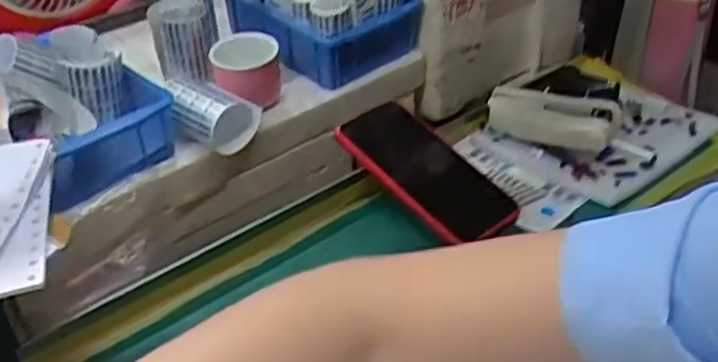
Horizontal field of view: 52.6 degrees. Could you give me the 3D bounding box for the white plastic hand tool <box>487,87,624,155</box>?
[{"bbox_3d":[0.181,-0.061,0.680,0.115,0.032,0.047,16,40,21],"label":"white plastic hand tool"}]

